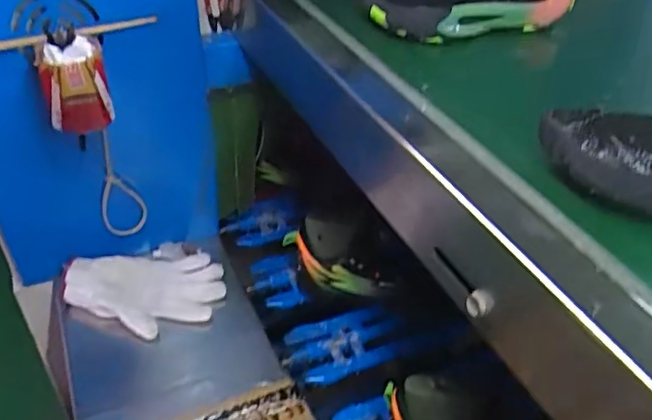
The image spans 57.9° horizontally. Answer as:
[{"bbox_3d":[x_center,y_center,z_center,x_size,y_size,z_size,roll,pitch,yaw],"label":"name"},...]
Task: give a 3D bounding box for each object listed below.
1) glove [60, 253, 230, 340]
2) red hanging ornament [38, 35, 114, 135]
[{"bbox_3d":[-0.240,0.101,0.783,0.205,0.040,0.136,-1,41,-5],"label":"glove"},{"bbox_3d":[-0.267,-0.132,0.632,0.064,0.086,0.057,-14,44,-19],"label":"red hanging ornament"}]

